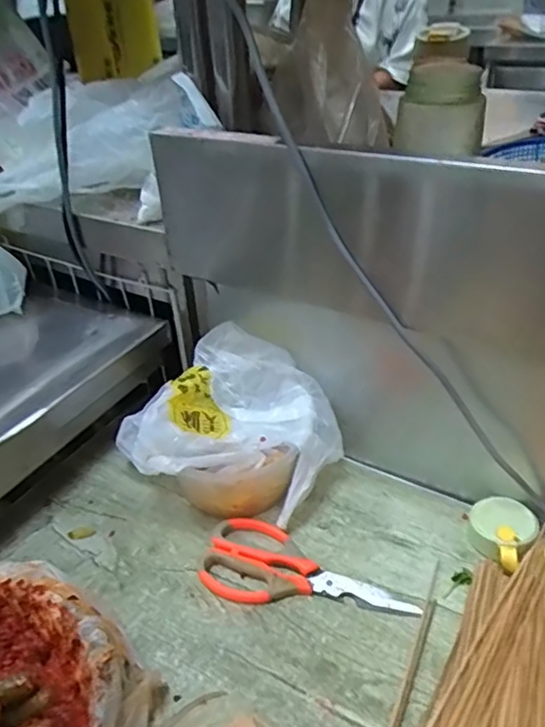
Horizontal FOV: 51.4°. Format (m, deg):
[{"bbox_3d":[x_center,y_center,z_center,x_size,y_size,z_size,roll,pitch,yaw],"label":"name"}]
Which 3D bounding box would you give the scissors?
[{"bbox_3d":[0.033,0.193,0.542,0.198,0.017,0.080,3,37,9],"label":"scissors"}]

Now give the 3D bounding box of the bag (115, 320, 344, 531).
[{"bbox_3d":[-0.047,0.072,0.604,0.198,0.114,0.187,24,44,32],"label":"bag"}]

